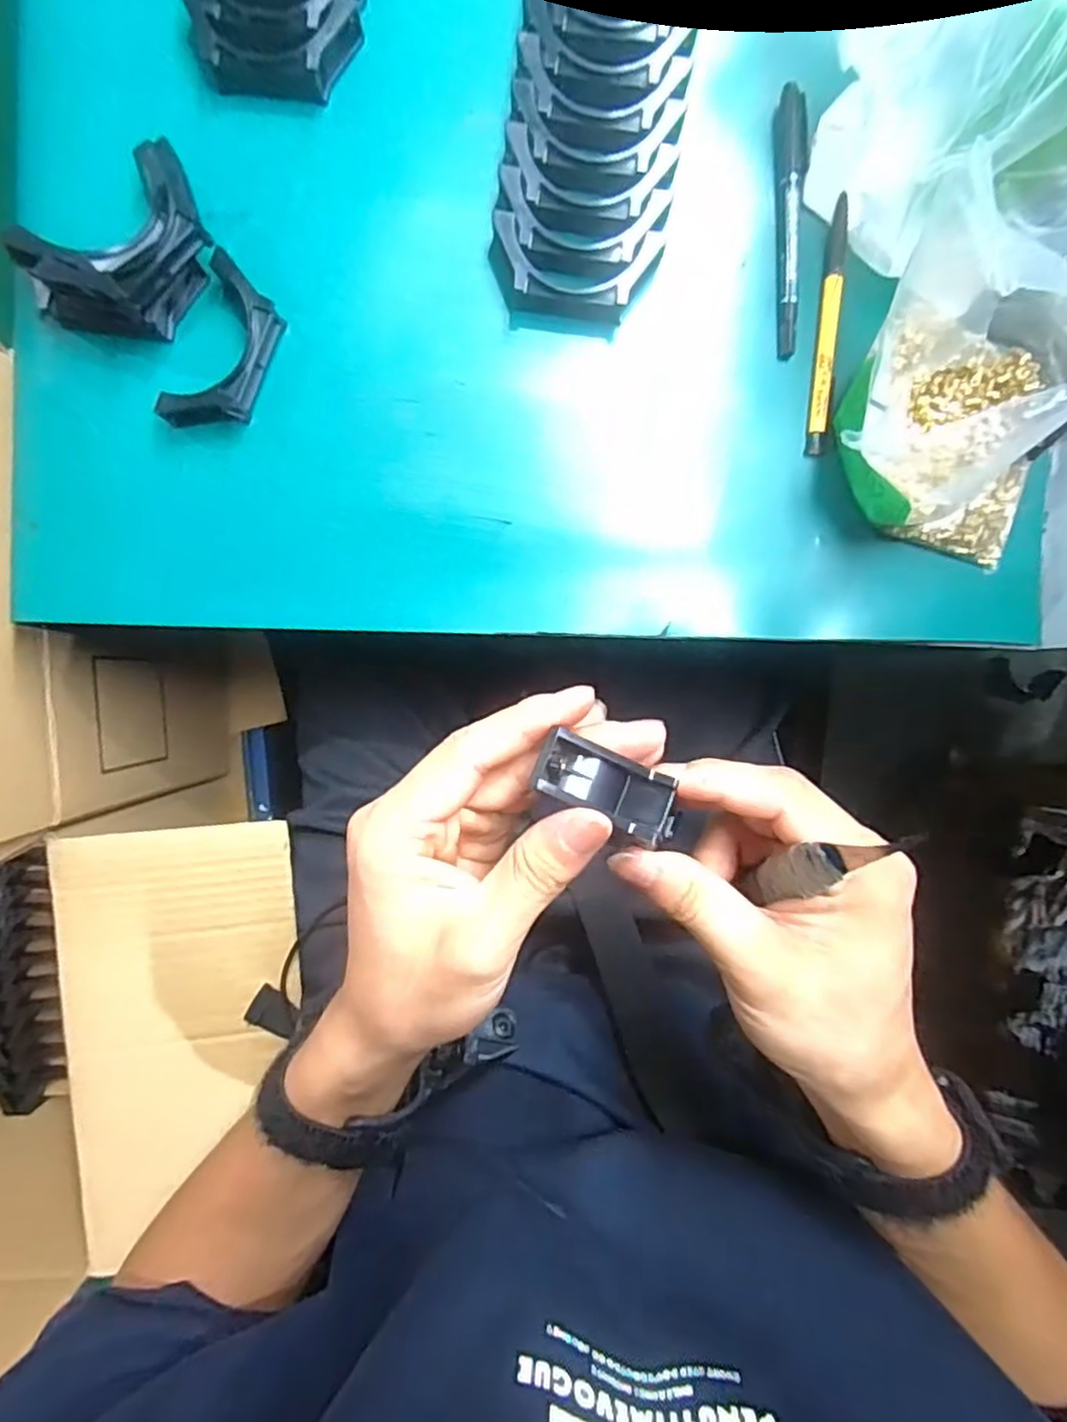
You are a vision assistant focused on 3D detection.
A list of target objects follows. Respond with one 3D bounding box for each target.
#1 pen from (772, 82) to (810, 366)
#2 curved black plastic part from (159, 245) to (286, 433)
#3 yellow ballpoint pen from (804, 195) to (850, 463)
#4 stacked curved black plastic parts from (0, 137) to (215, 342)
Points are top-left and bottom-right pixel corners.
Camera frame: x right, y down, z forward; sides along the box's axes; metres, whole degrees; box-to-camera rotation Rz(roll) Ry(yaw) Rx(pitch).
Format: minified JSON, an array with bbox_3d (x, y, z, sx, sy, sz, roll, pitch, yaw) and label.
[{"bbox_3d":[0.141,-0.268,0.376,0.017,0.010,0.138,-1,92,0],"label":"pen"},{"bbox_3d":[-0.167,-0.196,0.373,0.040,0.020,0.093,20,92,-1],"label":"curved black plastic part"},{"bbox_3d":[0.165,-0.214,0.382,0.012,0.008,0.138,4,93,0],"label":"yellow ballpoint pen"},{"bbox_3d":[-0.215,-0.241,0.361,0.101,0.044,0.060,-44,92,2],"label":"stacked curved black plastic parts"}]

